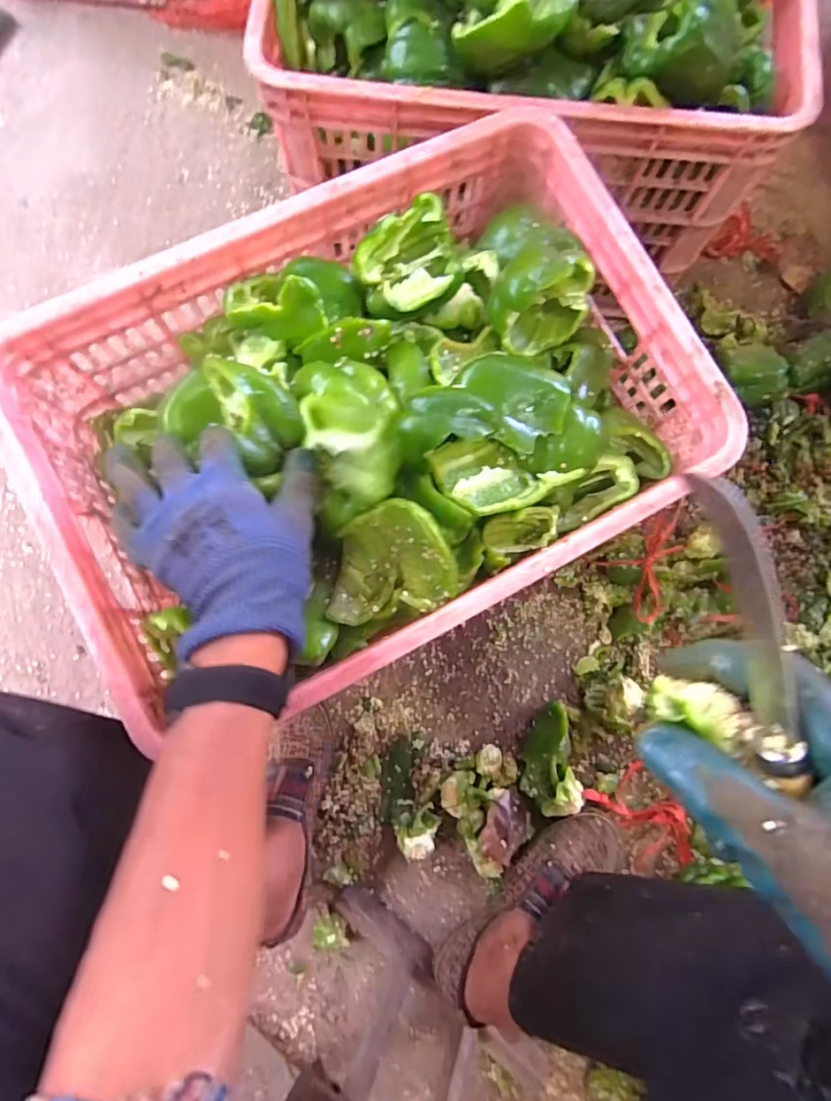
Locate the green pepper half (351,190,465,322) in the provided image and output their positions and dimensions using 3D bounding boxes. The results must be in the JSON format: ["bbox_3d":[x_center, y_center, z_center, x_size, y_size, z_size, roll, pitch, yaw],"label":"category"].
[{"bbox_3d":[-0.004,-0.235,0.430,0.083,0.047,0.076,-1,81,-4],"label":"green pepper half"}]

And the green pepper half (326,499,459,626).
[{"bbox_3d":[-0.021,0.009,0.405,0.095,0.058,0.078,-11,82,-5],"label":"green pepper half"}]

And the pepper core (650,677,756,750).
[{"bbox_3d":[0.116,0.066,0.219,0.038,0.018,0.019,23,81,2],"label":"pepper core"}]

